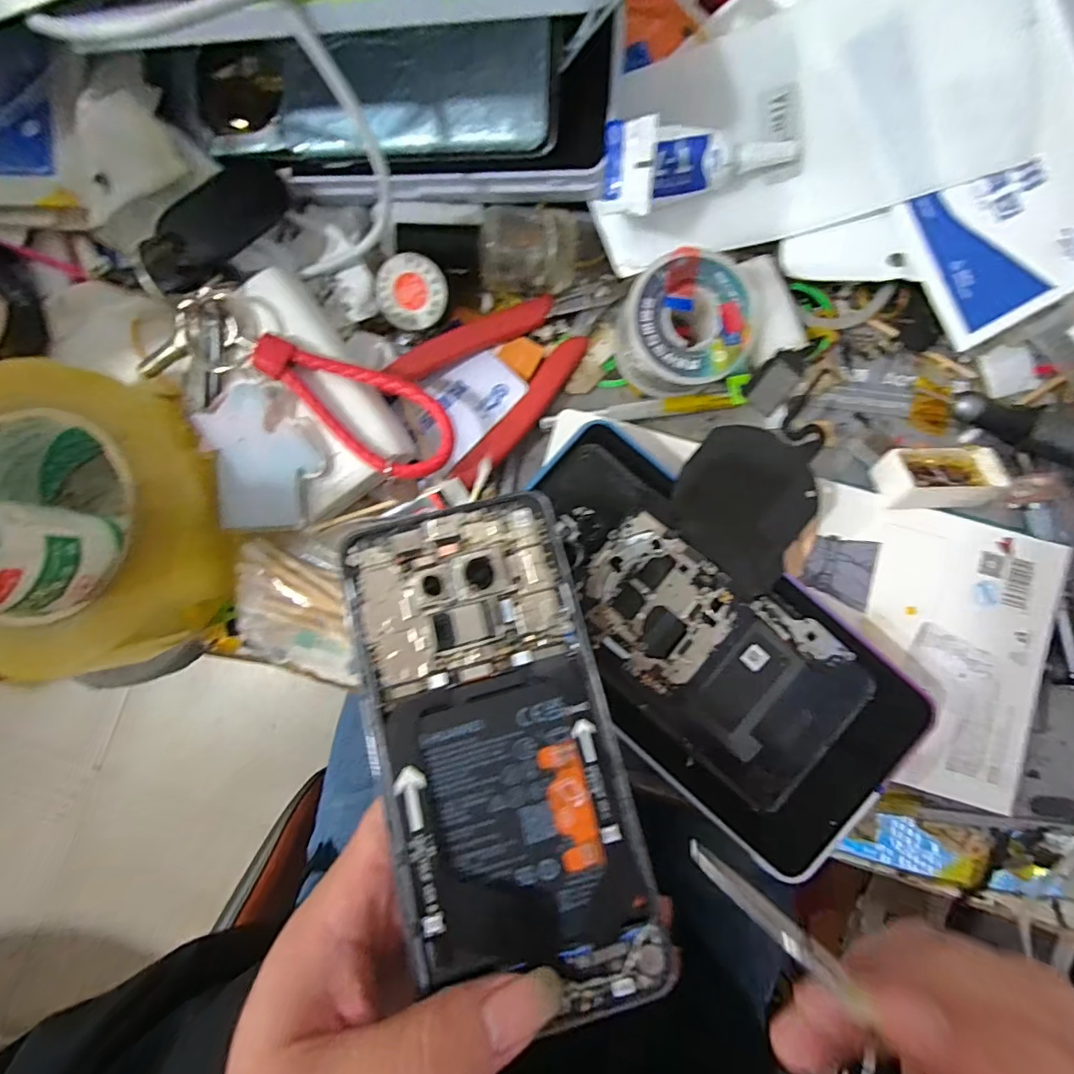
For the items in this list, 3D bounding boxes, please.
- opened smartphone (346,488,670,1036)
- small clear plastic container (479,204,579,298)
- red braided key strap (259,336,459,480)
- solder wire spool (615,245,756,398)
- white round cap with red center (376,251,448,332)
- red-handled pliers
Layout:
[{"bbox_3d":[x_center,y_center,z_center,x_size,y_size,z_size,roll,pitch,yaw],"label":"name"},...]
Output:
[{"bbox_3d":[-0.012,0.065,0.163,0.075,0.009,0.158,-18,77,-2],"label":"opened smartphone"},{"bbox_3d":[-0.003,-0.128,0.229,0.041,0.026,0.031,1,86,0],"label":"small clear plastic container"},{"bbox_3d":[-0.075,-0.054,0.210,0.084,0.014,0.037,28,86,2],"label":"red braided key strap"},{"bbox_3d":[0.063,-0.091,0.223,0.054,0.032,0.051,0,86,0],"label":"solder wire spool"},{"bbox_3d":[-0.055,-0.108,0.226,0.030,0.009,0.030,2,116,3],"label":"white round cap with red center"},{"bbox_3d":[-0.012,-0.082,0.233,0.106,0.012,0.065,-42,87,-3],"label":"red-handled pliers"}]

